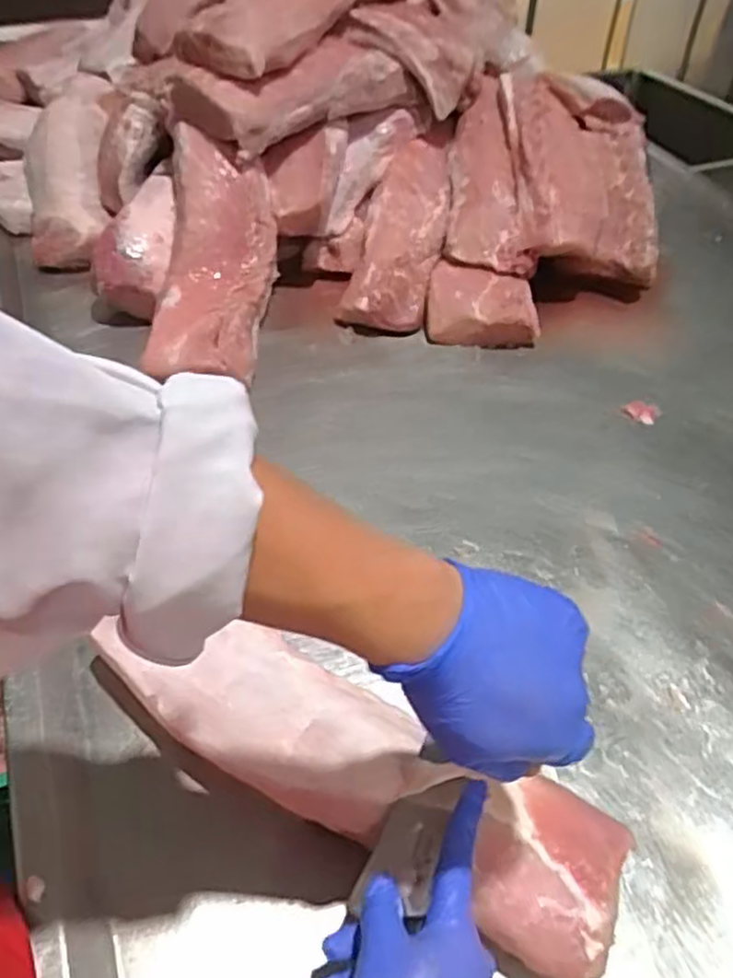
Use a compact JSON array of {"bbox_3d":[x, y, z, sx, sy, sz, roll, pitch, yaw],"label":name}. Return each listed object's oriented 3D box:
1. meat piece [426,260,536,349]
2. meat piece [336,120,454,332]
[{"bbox_3d":[0.149,-0.238,0.950,0.141,0.059,0.110,3,46,1],"label":"meat piece"},{"bbox_3d":[0.055,-0.372,1.002,0.112,0.048,0.365,11,65,9],"label":"meat piece"}]

